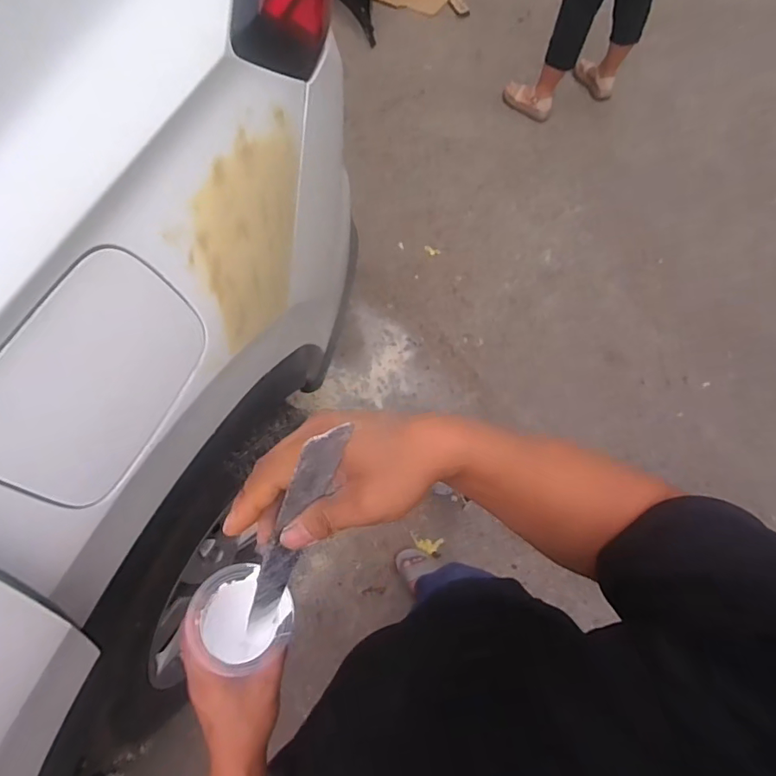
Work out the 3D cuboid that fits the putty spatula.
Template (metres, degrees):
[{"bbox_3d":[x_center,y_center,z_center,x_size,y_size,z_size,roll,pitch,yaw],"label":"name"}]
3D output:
[{"bbox_3d":[-0.074,0.122,0.345,0.033,0.301,0.005,-19,58,-36],"label":"putty spatula"}]

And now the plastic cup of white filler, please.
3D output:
[{"bbox_3d":[-0.136,0.217,0.454,0.088,0.066,0.084,1,65,-2],"label":"plastic cup of white filler"}]

